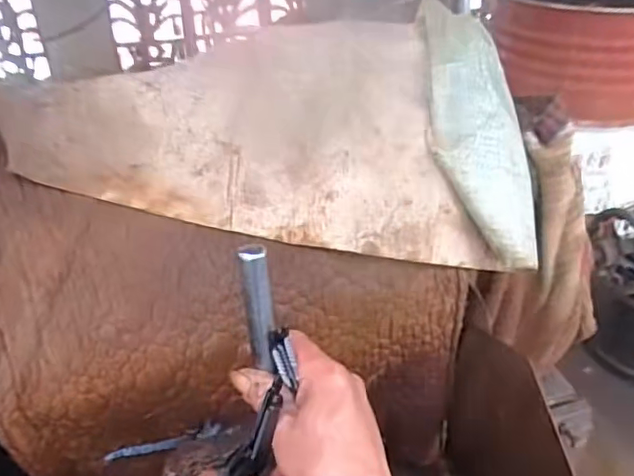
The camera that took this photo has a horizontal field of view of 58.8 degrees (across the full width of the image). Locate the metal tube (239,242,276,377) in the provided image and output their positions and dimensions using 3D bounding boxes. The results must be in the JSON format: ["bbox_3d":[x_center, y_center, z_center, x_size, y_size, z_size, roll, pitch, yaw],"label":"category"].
[{"bbox_3d":[-0.039,0.049,0.381,0.017,0.091,0.012,-6,22,-6],"label":"metal tube"}]

